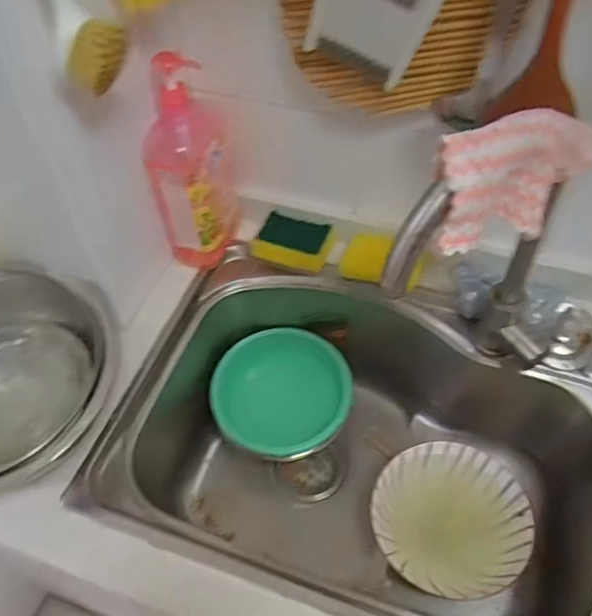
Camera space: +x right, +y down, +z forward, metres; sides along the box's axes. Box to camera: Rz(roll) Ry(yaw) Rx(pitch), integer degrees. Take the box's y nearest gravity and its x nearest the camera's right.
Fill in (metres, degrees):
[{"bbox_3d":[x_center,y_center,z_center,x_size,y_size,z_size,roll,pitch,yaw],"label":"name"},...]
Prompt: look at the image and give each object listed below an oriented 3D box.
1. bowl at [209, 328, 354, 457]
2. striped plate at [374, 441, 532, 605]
[{"bbox_3d":[-0.027,0.119,0.859,0.192,0.084,0.195,1,55,-1],"label":"bowl"},{"bbox_3d":[0.193,0.264,0.742,0.184,0.054,0.185,1,55,-1],"label":"striped plate"}]

